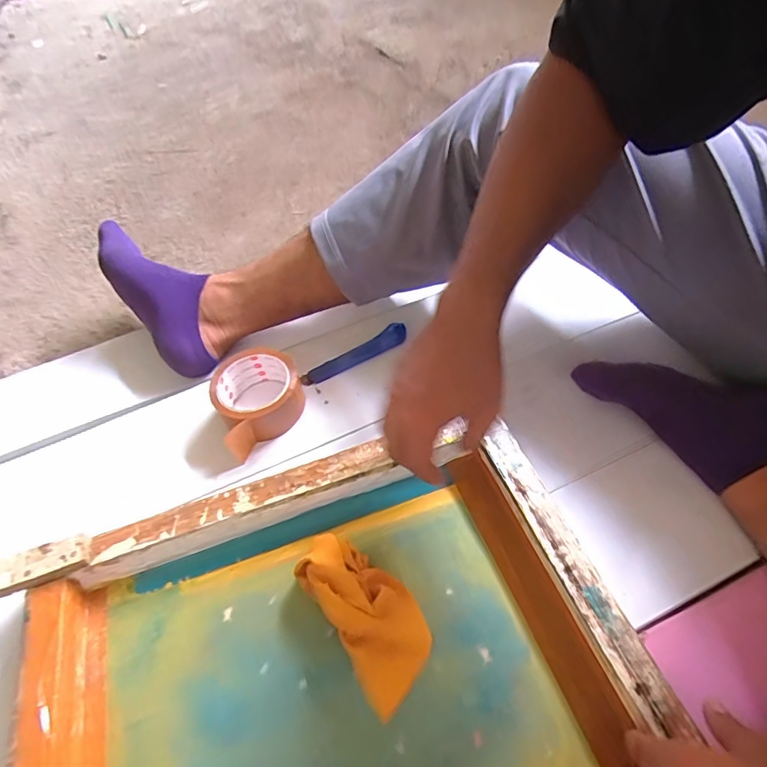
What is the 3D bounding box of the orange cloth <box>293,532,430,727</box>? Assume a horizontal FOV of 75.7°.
[{"bbox_3d":[-0.016,0.194,0.429,0.073,0.031,0.141,-33,70,-19],"label":"orange cloth"}]

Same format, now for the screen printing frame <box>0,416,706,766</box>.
[{"bbox_3d":[-0.041,0.232,0.387,0.449,0.051,0.351,-18,53,-9],"label":"screen printing frame"}]

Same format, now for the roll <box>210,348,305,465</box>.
[{"bbox_3d":[-0.140,0.017,0.564,0.096,0.052,0.104,-20,53,-11],"label":"roll"}]

